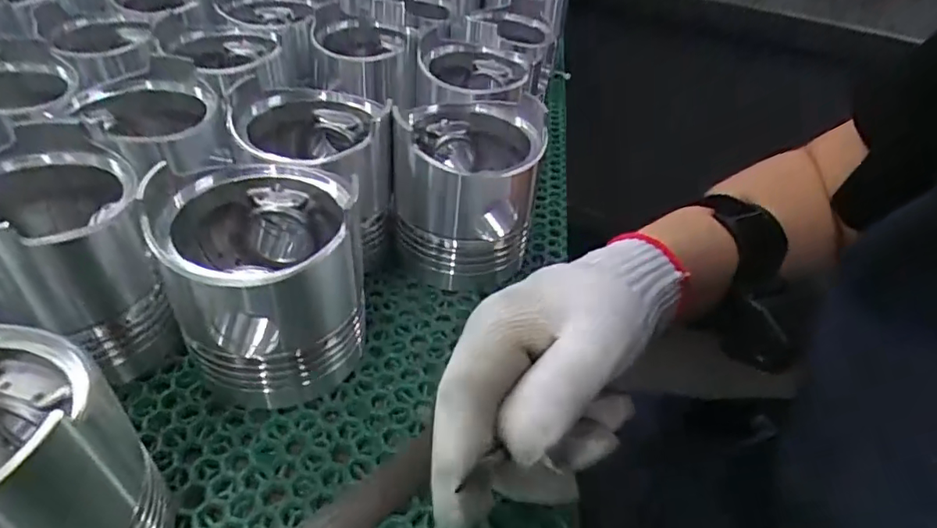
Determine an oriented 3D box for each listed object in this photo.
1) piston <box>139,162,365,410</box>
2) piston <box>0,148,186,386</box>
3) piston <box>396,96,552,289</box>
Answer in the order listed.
[{"bbox_3d":[-0.096,0.005,0.258,0.082,0.093,0.078,2,39,-1],"label":"piston"},{"bbox_3d":[-0.187,0.003,0.253,0.078,0.096,0.072,-20,44,-26],"label":"piston"},{"bbox_3d":[0.001,-0.042,0.326,0.080,0.093,0.084,6,39,4],"label":"piston"}]

